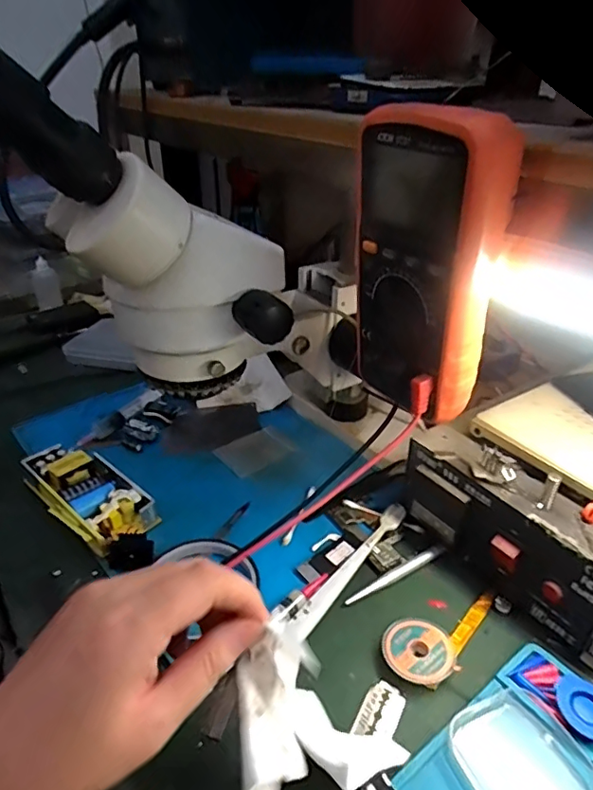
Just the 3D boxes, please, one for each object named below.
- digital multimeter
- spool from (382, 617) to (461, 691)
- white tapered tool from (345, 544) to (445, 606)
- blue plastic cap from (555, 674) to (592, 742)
[{"bbox_3d":[0.075,-0.073,0.319,0.050,0.169,0.086,-18,35,-27],"label":"digital multimeter"},{"bbox_3d":[0.080,0.167,0.349,0.045,0.011,0.043,-1,33,0],"label":"spool"},{"bbox_3d":[0.077,0.136,0.406,0.095,0.004,0.009,-19,37,-26],"label":"white tapered tool"},{"bbox_3d":[0.170,0.183,0.311,0.032,0.008,0.036,-25,40,-33],"label":"blue plastic cap"}]

